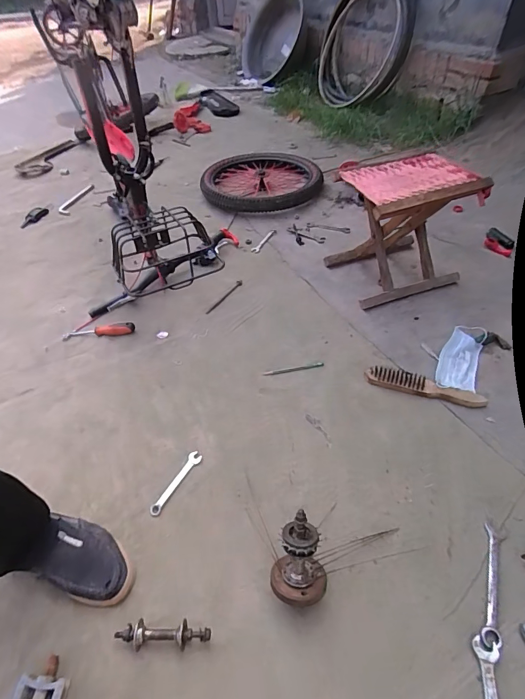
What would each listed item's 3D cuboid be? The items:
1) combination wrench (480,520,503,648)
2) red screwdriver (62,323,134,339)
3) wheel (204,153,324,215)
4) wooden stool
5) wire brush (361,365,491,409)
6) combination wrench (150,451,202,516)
[{"bbox_3d":[0.368,0.373,0.624,0.025,0.011,0.178,14,53,18],"label":"combination wrench"},{"bbox_3d":[-0.451,-0.049,1.069,0.202,0.029,0.026,-5,50,2],"label":"red screwdriver"},{"bbox_3d":[-0.007,-0.662,1.523,0.456,0.064,0.403,11,49,13],"label":"wheel"},{"bbox_3d":[0.362,-0.320,1.038,0.285,0.285,0.231,-14,48,-9],"label":"wooden stool"},{"bbox_3d":[0.359,0.082,0.869,0.250,0.023,0.046,14,53,18],"label":"wire brush"},{"bbox_3d":[-0.169,0.264,0.769,0.026,0.009,0.139,22,56,23],"label":"combination wrench"}]

